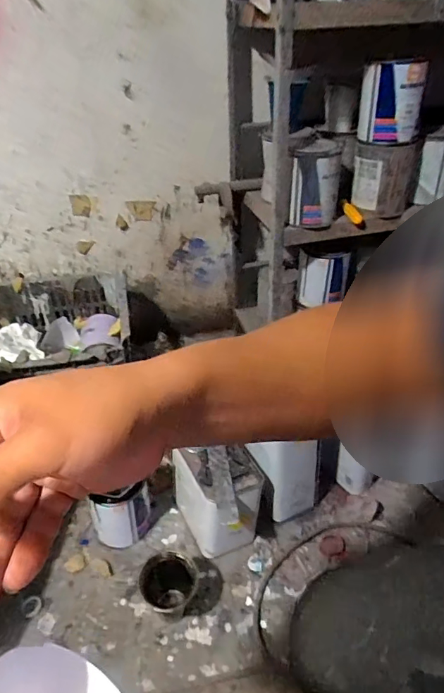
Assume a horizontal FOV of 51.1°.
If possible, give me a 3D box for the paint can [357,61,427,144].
[{"bbox_3d":[0.300,-0.432,0.824,0.101,0.126,0.101,8,38,14],"label":"paint can"}]

